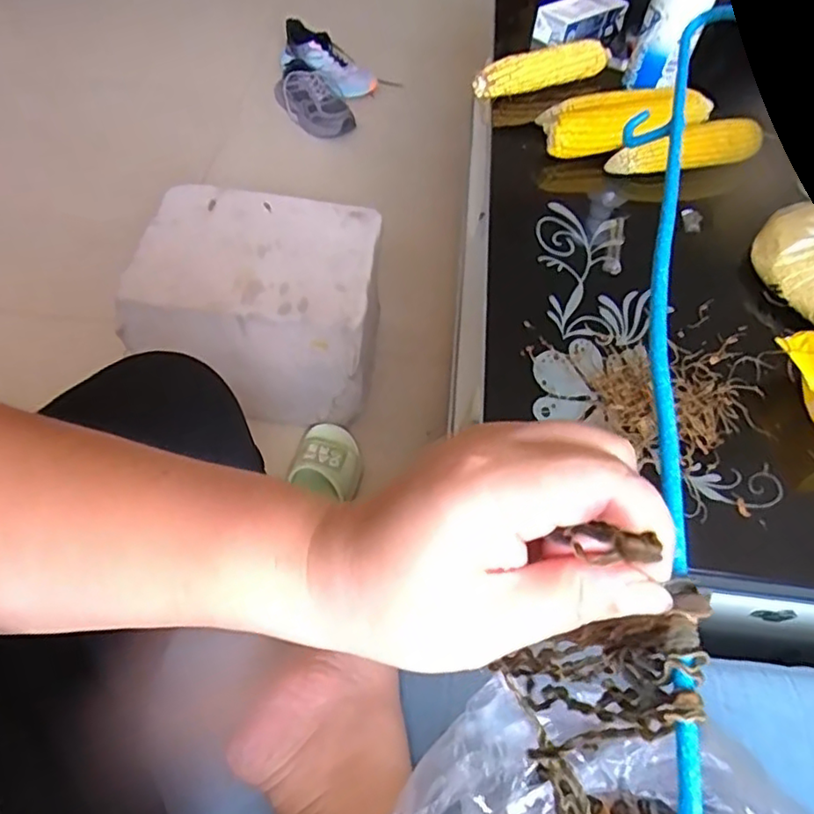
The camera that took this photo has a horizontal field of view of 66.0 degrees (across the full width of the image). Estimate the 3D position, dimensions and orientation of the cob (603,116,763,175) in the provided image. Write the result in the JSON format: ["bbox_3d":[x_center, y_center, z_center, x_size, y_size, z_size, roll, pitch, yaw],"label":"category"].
[{"bbox_3d":[0.313,-0.287,0.699,0.184,0.037,0.041,-16,58,-16],"label":"cob"}]

